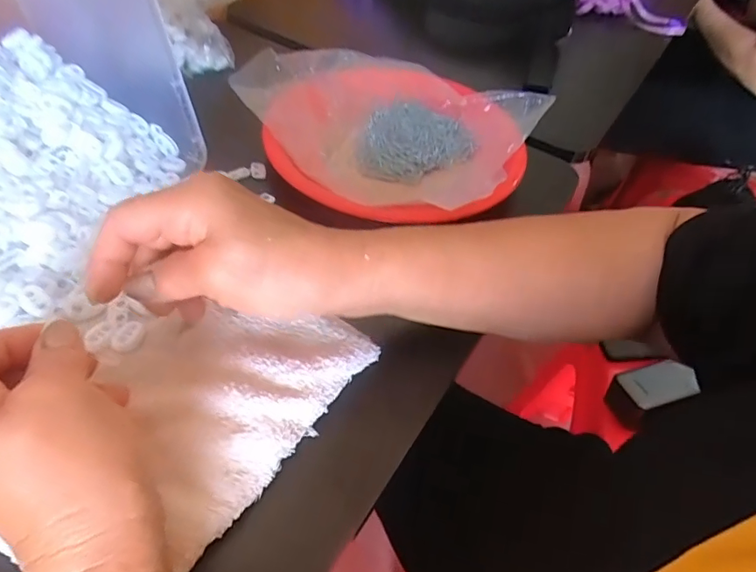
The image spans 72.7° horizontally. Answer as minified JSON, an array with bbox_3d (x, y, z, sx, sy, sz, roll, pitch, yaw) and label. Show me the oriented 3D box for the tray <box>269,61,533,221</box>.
[{"bbox_3d":[0.024,-0.135,0.472,0.212,0.042,0.212,3,50,-4],"label":"tray"}]

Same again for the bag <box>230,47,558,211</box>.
[{"bbox_3d":[0.011,-0.149,0.467,0.231,0.059,0.211,30,53,18],"label":"bag"}]

